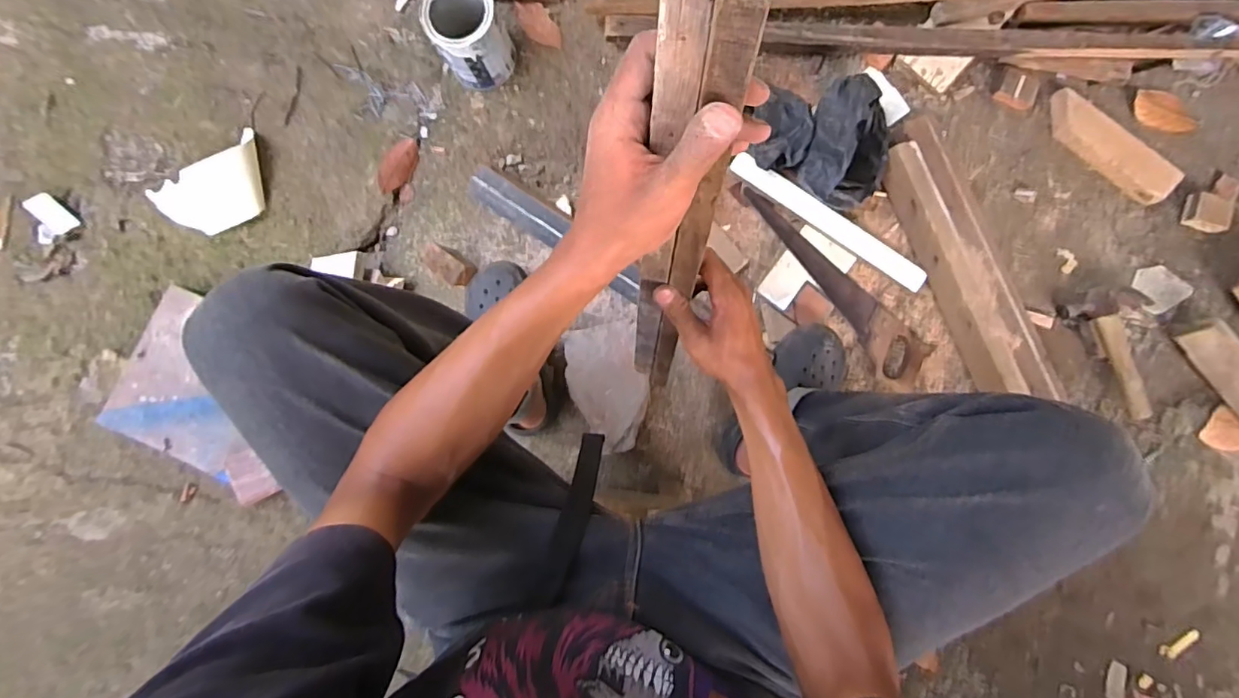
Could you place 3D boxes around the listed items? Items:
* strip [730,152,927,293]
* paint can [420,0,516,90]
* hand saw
[{"bbox_3d":[0.337,-0.205,0.882,0.353,0.014,0.038,34,101,1],"label":"strip"},{"bbox_3d":[-0.236,-0.493,0.859,0.111,0.117,0.121,-34,90,-1],"label":"paint can"},{"bbox_3d":[0.357,-0.111,0.895,0.078,0.017,0.413,-41,90,-1],"label":"hand saw"}]

